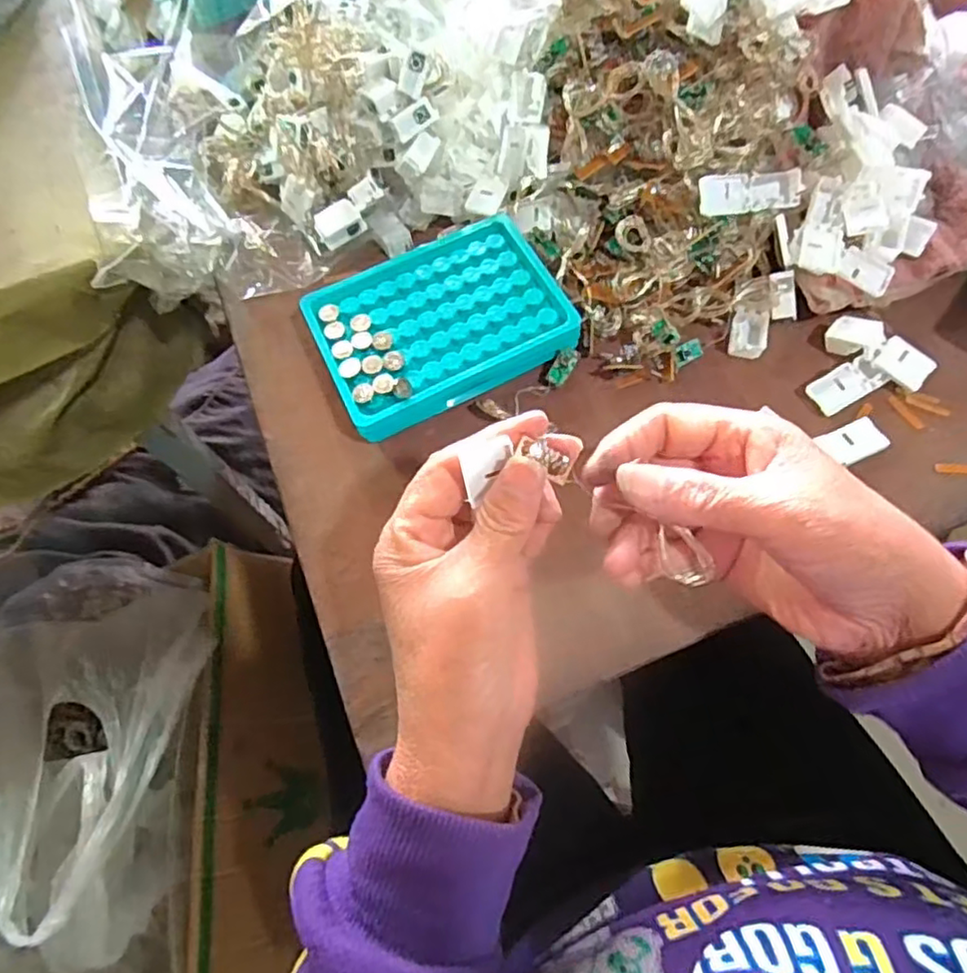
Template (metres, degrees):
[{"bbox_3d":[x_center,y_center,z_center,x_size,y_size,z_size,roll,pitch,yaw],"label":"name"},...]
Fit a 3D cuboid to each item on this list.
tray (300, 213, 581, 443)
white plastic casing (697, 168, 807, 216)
[{"bbox_3d":[-0.025,-0.093,0.372,0.131,0.027,0.102,-25,69,-7],"label":"tray"},{"bbox_3d":[0.142,-0.157,0.350,0.056,0.010,0.020,-12,107,-10],"label":"white plastic casing"}]

